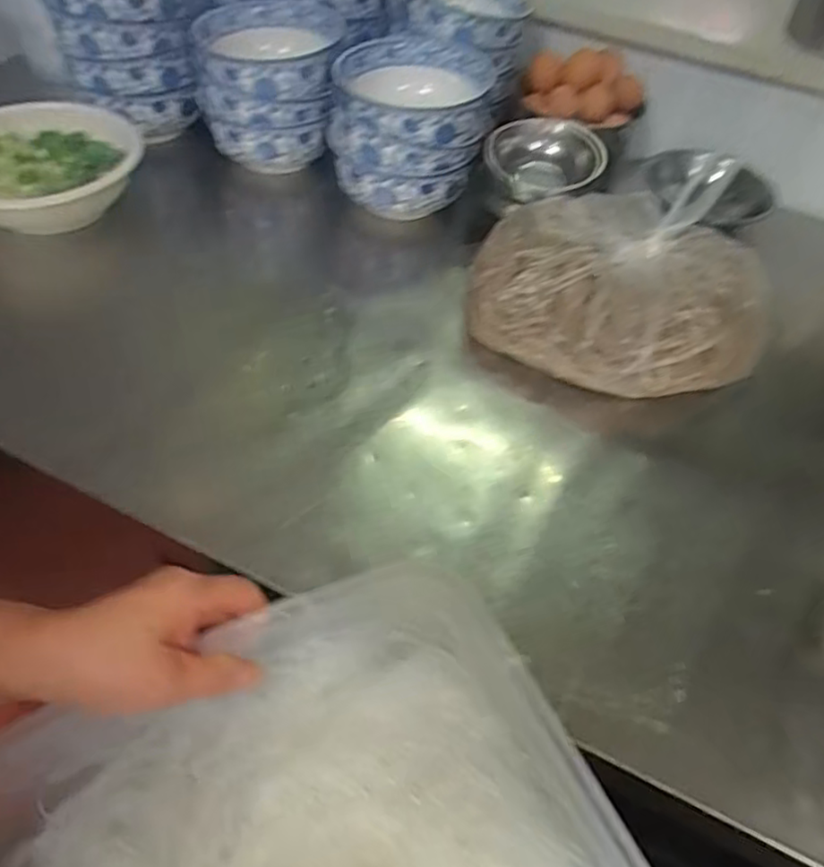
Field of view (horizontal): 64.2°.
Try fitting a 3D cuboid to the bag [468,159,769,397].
[{"bbox_3d":[0.206,-0.150,0.641,0.287,0.135,0.206,7,52,0],"label":"bag"}]

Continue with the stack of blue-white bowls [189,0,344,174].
[{"bbox_3d":[-0.172,-0.401,0.790,0.155,0.156,0.159,0,51,-5],"label":"stack of blue-white bowls"}]

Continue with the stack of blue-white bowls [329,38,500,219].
[{"bbox_3d":[-0.006,-0.346,0.745,0.162,0.123,0.159,7,51,0],"label":"stack of blue-white bowls"}]

